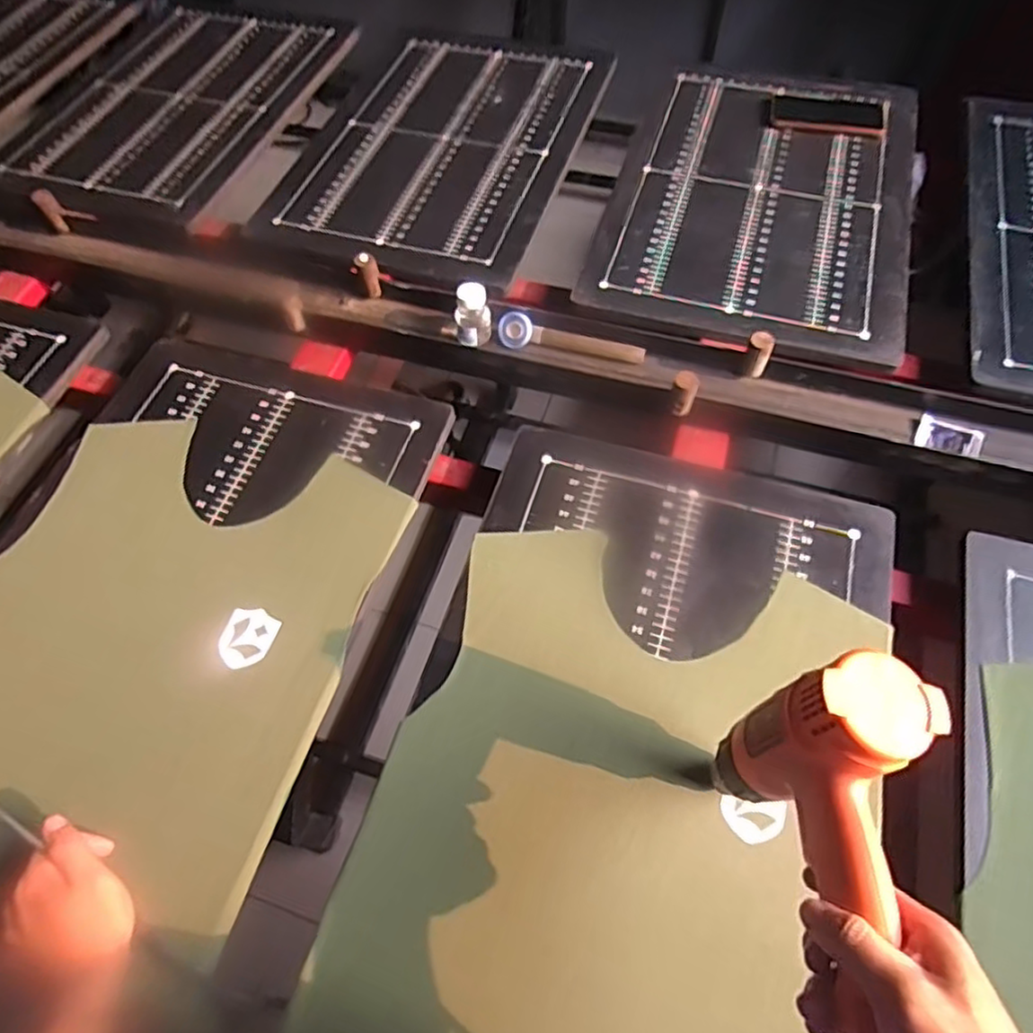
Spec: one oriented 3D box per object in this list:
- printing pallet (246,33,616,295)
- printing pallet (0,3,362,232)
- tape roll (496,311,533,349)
[{"bbox_3d":[-0.098,-0.567,0.995,0.381,0.016,0.555,19,65,12],"label":"printing pallet"},{"bbox_3d":[-0.559,-0.684,1.080,0.420,0.028,0.557,18,64,11],"label":"printing pallet"},{"bbox_3d":[-0.002,-0.221,0.787,0.041,0.042,0.012,27,29,7],"label":"tape roll"}]

